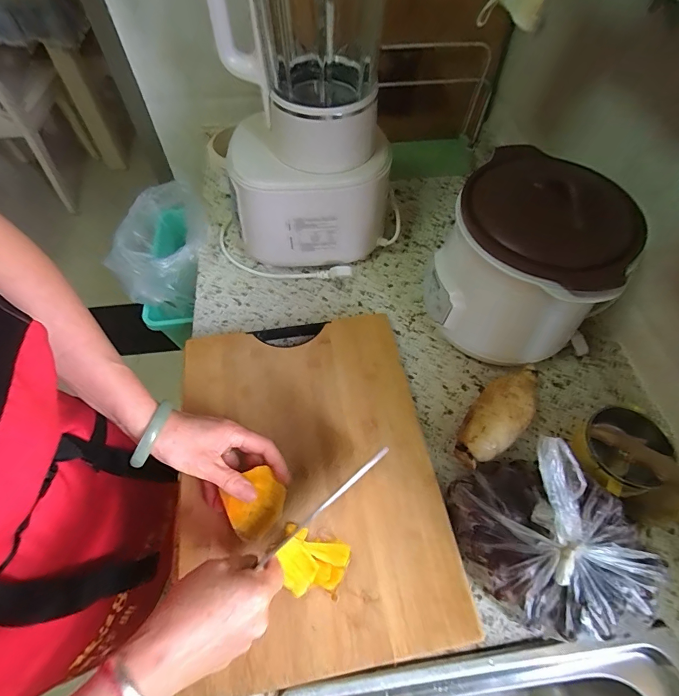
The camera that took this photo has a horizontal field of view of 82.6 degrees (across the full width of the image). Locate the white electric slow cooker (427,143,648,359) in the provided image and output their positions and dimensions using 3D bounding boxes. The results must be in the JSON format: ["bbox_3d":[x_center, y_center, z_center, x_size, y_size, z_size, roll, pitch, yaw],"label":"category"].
[{"bbox_3d":[0.237,-0.101,0.491,0.212,0.183,0.186,38,65,20],"label":"white electric slow cooker"}]

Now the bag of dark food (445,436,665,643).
[{"bbox_3d":[0.216,0.190,0.382,0.203,0.136,0.147,28,62,15],"label":"bag of dark food"}]

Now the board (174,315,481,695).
[{"bbox_3d":[-0.039,0.146,0.463,0.281,0.032,0.395,-8,59,-6],"label":"board"}]

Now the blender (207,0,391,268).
[{"bbox_3d":[-0.050,-0.319,0.546,0.206,0.377,0.225,-5,59,-4],"label":"blender"}]

